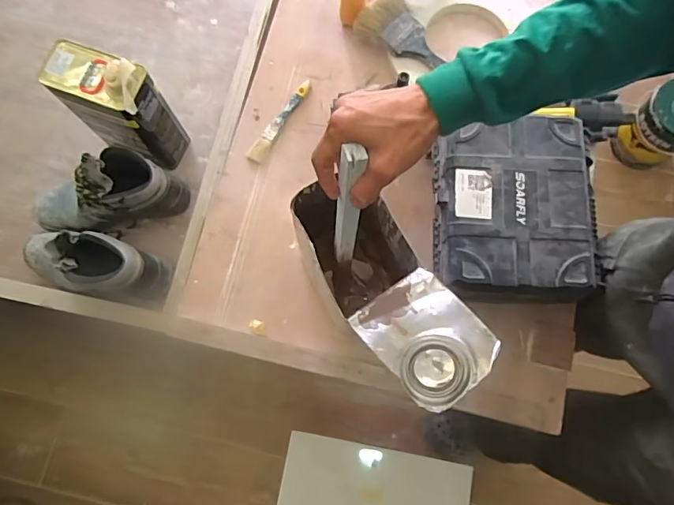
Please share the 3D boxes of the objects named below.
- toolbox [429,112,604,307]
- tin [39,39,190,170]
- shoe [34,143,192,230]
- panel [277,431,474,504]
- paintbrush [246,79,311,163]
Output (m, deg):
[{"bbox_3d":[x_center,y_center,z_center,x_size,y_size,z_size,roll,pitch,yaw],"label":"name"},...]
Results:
[{"bbox_3d":[0.256,-0.056,0.653,0.227,0.079,0.251,0,72,0],"label":"toolbox"},{"bbox_3d":[-0.405,-0.269,0.870,0.170,0.238,0.093,23,78,5],"label":"tin"},{"bbox_3d":[-0.451,-0.112,0.898,0.290,0.145,0.113,-8,77,-2],"label":"shoe"},{"bbox_3d":[0.068,0.464,0.850,0.344,0.016,0.197,13,73,-1],"label":"panel"},{"bbox_3d":[-0.098,-0.231,0.804,0.028,0.014,0.174,30,78,7],"label":"paintbrush"}]

